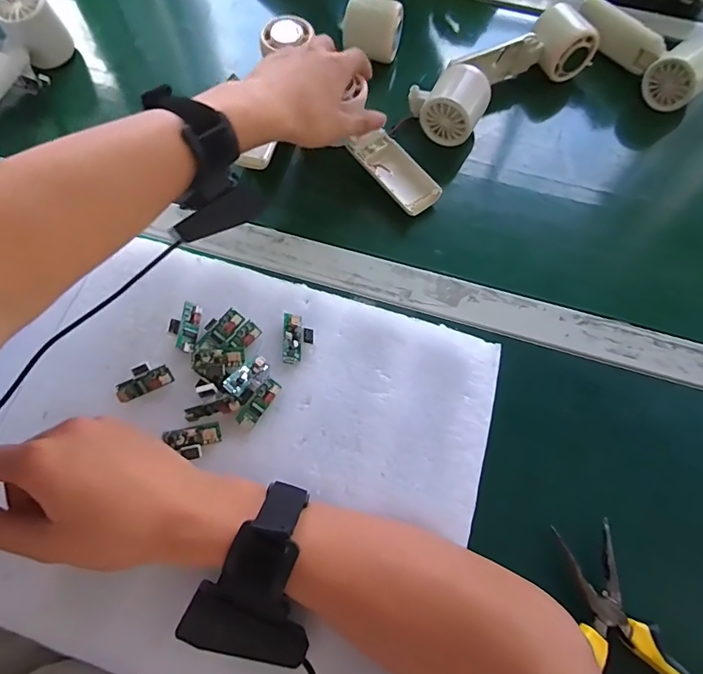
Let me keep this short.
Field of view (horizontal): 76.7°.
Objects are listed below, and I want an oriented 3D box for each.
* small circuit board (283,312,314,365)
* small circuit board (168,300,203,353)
[{"bbox_3d":[-0.041,0.001,0.339,0.023,0.011,0.038,2,67,-2],"label":"small circuit board"},{"bbox_3d":[-0.126,-0.007,0.337,0.021,0.010,0.040,3,67,-2],"label":"small circuit board"}]

